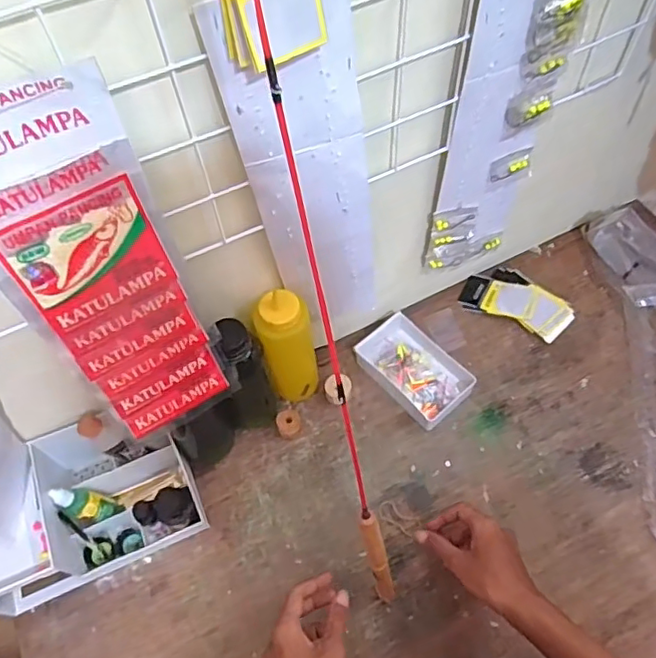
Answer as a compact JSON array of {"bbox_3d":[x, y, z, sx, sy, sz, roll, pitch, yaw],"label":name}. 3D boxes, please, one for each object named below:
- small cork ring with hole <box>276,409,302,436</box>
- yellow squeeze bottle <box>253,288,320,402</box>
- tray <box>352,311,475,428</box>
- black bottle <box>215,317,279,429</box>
[{"bbox_3d":[-0.048,0.118,0.728,0.030,0.023,0.028,-1,60,2],"label":"small cork ring with hole"},{"bbox_3d":[-0.043,0.029,0.679,0.059,0.192,0.053,-15,60,-5],"label":"yellow squeeze bottle"},{"bbox_3d":[0.110,0.051,0.753,0.087,0.033,0.140,-39,65,-18],"label":"tray"},{"bbox_3d":[-0.094,0.060,0.664,0.053,0.196,0.057,-12,60,-4],"label":"black bottle"}]

